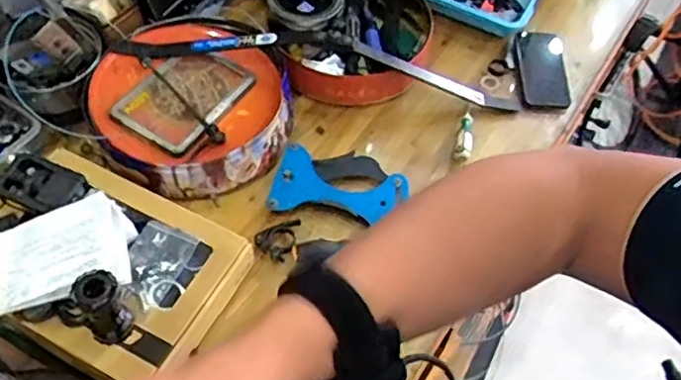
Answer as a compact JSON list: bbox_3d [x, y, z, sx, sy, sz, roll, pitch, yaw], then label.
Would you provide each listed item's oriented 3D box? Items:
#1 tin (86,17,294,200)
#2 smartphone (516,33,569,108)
[{"bbox_3d":[-0.215,-0.133,0.922,0.275,0.086,0.284,1,55,-2],"label":"tin"},{"bbox_3d":[0.364,-0.217,1.103,0.086,0.013,0.181,5,58,-5],"label":"smartphone"}]

